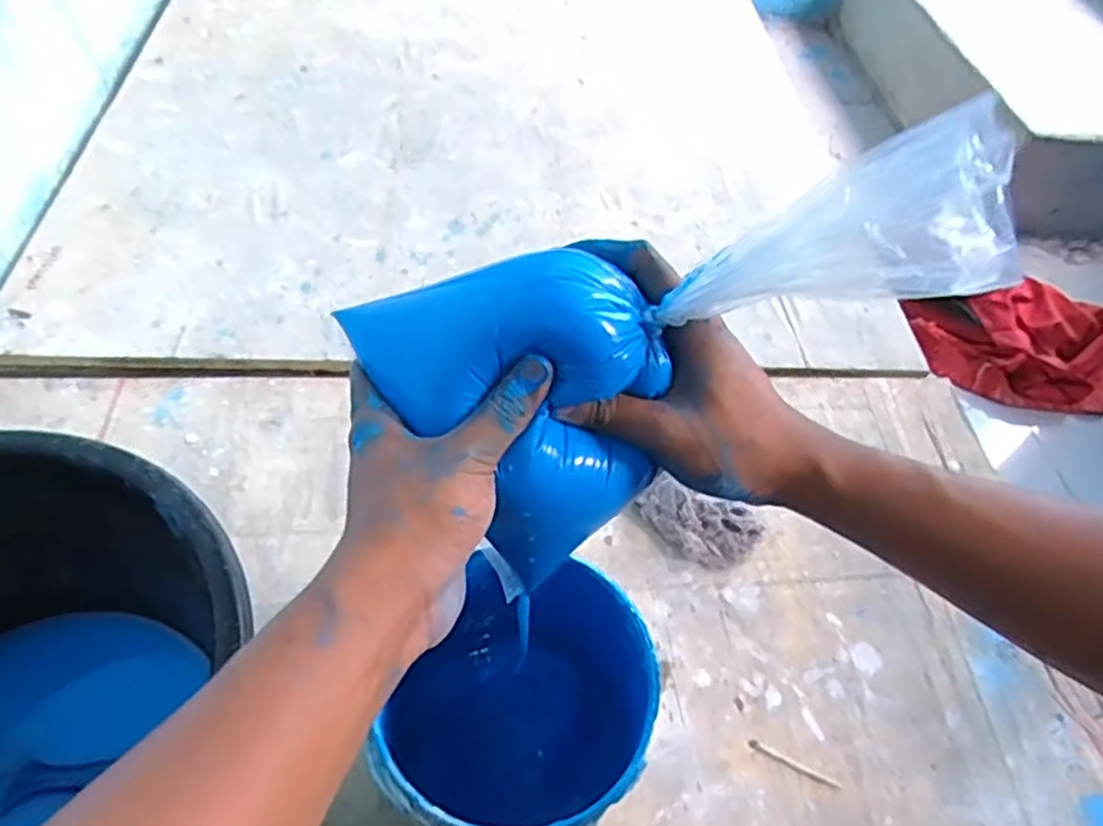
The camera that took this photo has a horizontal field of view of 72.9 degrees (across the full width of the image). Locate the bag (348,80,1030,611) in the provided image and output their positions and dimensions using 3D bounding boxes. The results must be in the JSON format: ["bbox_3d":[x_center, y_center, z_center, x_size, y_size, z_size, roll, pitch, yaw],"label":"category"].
[{"bbox_3d":[0.058,-0.037,0.345,0.285,0.118,0.112,-25,55,14],"label":"bag"}]

